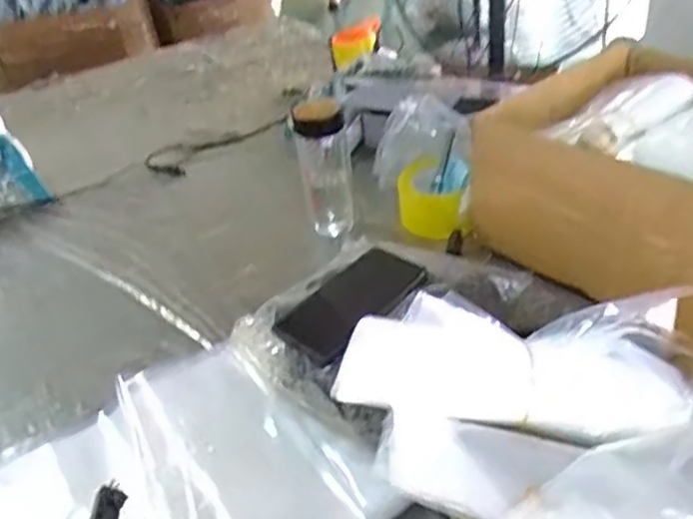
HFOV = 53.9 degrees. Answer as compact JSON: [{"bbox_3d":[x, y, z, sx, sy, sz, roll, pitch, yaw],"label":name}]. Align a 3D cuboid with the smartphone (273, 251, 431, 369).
[{"bbox_3d":[0.004,0.043,0.692,0.072,0.011,0.149,36,62,28],"label":"smartphone"}]

